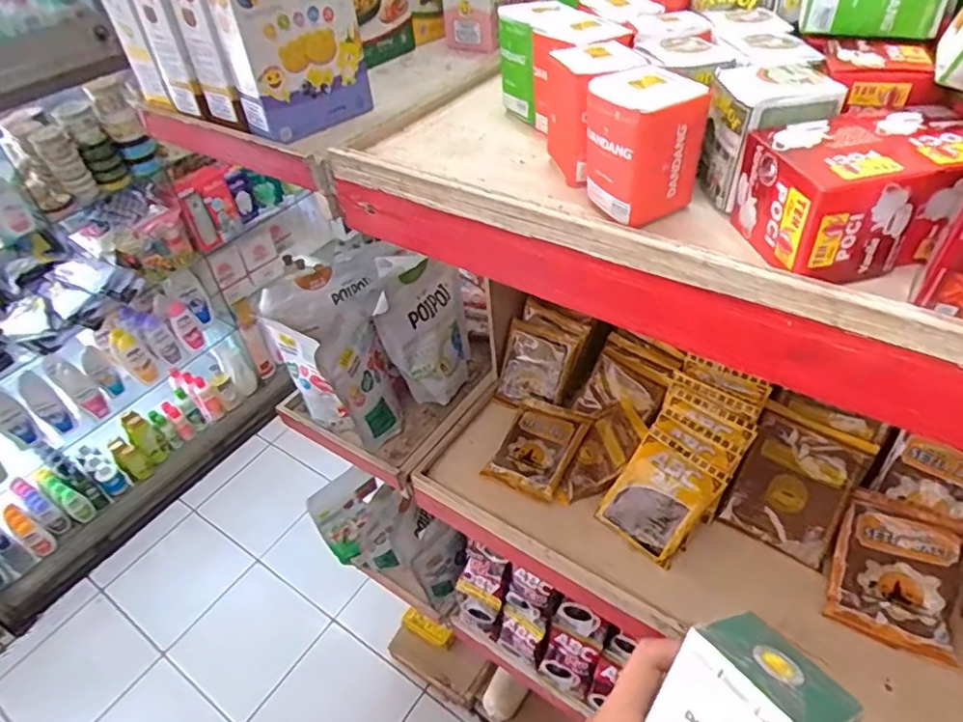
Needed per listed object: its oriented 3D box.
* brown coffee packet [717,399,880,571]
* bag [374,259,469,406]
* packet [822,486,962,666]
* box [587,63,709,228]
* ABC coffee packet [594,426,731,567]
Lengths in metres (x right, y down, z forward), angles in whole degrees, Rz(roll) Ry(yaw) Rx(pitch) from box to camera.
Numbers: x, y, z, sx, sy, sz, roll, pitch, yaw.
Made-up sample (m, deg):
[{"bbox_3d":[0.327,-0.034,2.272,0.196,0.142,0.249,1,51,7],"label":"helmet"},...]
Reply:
[{"bbox_3d":[0.329,0.128,0.627,0.104,0.011,0.140,26,84,23],"label":"brown coffee packet"},{"bbox_3d":[-0.067,-0.042,0.779,0.054,0.187,0.140,18,53,44],"label":"bag"},{"bbox_3d":[0.399,0.199,0.571,0.100,0.012,0.136,14,65,29],"label":"packet"},{"bbox_3d":[0.093,-0.123,0.343,0.057,0.071,0.048,-23,46,-17],"label":"box"},{"bbox_3d":[0.190,0.144,0.635,0.091,0.016,0.116,35,85,27],"label":"ABC coffee packet"}]

